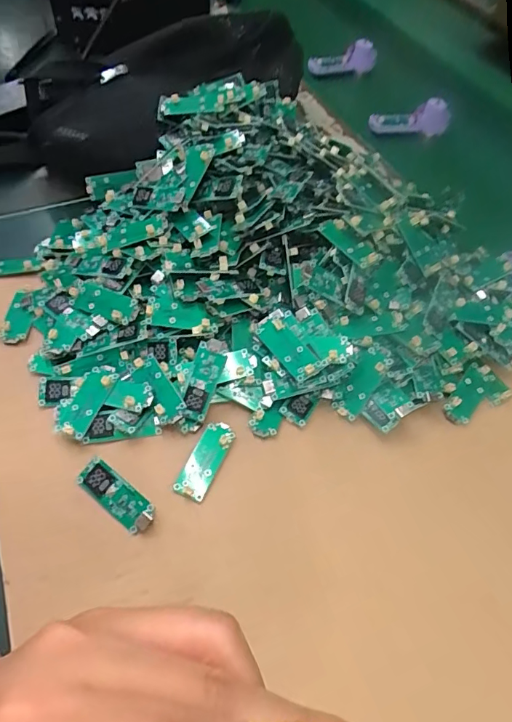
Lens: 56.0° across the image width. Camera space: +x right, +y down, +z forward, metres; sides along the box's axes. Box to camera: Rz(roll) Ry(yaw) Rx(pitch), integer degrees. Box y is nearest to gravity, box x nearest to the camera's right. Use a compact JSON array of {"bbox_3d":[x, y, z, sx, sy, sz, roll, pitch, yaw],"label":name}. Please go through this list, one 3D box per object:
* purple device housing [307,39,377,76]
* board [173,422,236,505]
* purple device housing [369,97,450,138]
[{"bbox_3d":[0.111,-0.394,0.624,0.093,0.032,0.016,-13,58,-13],"label":"purple device housing"},{"bbox_3d":[-0.031,0.060,0.293,0.018,0.005,0.050,23,57,10],"label":"board"},{"bbox_3d":[0.176,-0.278,0.549,0.095,0.033,0.020,-7,56,-10],"label":"purple device housing"}]

